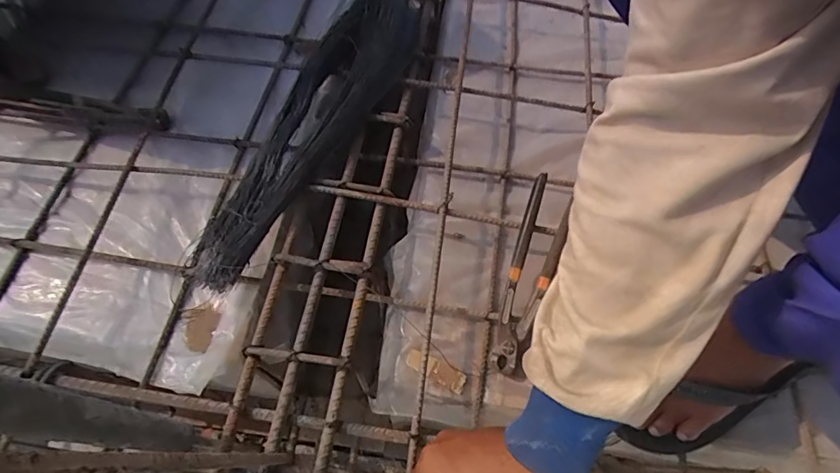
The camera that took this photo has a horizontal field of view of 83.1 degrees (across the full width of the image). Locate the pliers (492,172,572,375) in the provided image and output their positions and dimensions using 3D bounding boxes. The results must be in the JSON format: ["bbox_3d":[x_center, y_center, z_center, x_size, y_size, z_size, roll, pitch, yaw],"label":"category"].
[{"bbox_3d":[0.123,0.041,0.522,0.044,0.023,0.216,15,81,4],"label":"pliers"}]

